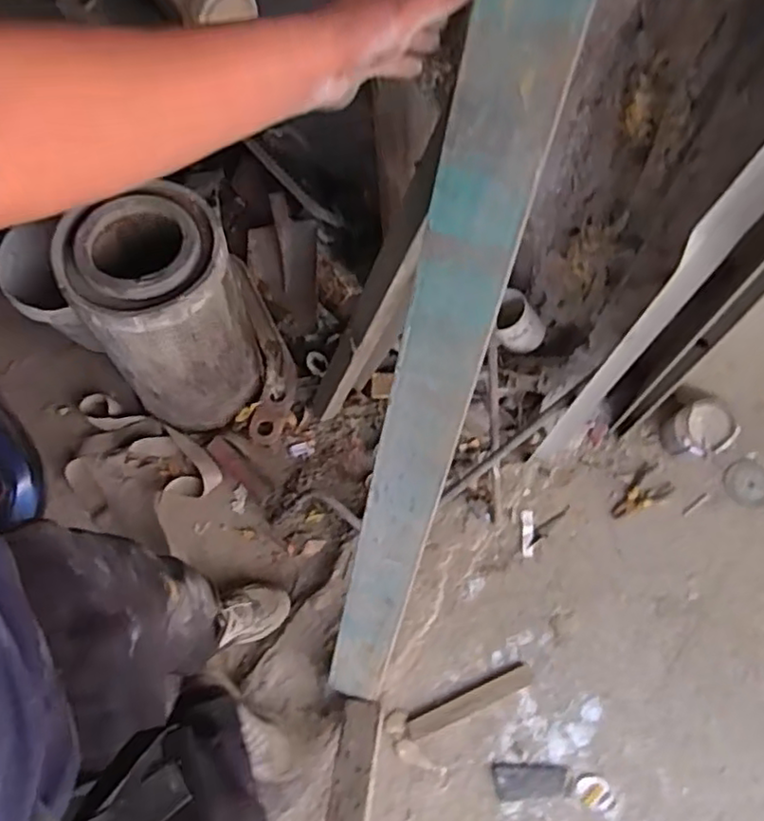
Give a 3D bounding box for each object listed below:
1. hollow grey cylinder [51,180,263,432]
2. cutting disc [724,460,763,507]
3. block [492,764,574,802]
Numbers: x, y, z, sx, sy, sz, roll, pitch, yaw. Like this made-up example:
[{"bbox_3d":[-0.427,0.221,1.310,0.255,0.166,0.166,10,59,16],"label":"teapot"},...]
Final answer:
[{"bbox_3d":[-0.412,-0.182,1.300,0.305,0.482,0.307,-16,73,-2],"label":"hollow grey cylinder"},{"bbox_3d":[0.783,0.154,1.369,0.102,0.007,0.095,0,80,0],"label":"cutting disc"},{"bbox_3d":[0.287,0.703,1.218,0.147,0.012,0.061,-3,73,2],"label":"block"}]

